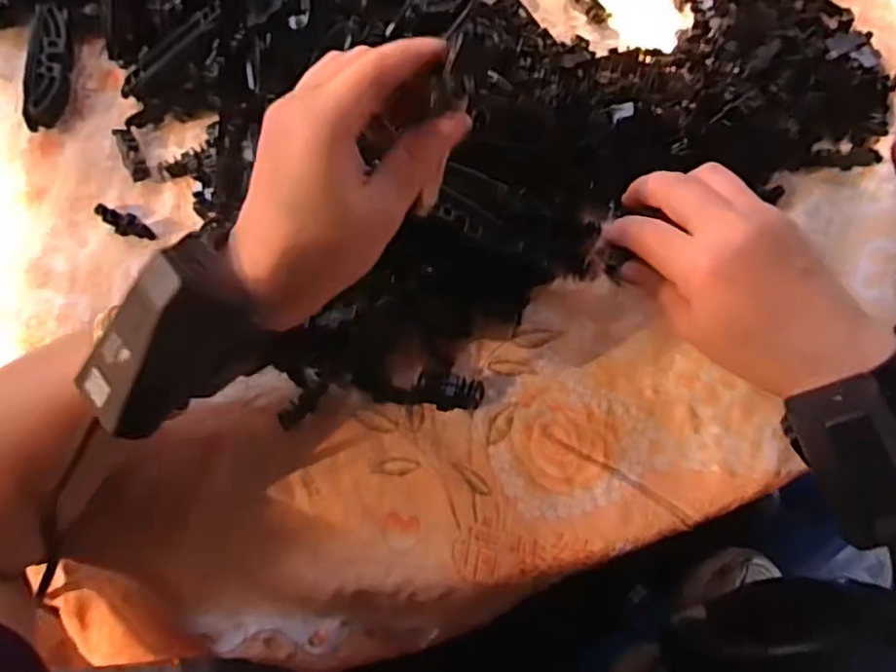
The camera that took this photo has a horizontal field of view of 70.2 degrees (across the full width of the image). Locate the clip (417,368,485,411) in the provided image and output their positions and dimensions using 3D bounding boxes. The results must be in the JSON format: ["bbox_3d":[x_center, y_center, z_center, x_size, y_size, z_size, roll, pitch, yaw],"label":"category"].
[{"bbox_3d":[0.001,0.029,0.336,0.035,0.004,0.020,12,77,2],"label":"clip"}]

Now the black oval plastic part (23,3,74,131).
[{"bbox_3d":[-0.231,-0.156,0.370,0.022,0.006,0.079,10,74,-42],"label":"black oval plastic part"}]

